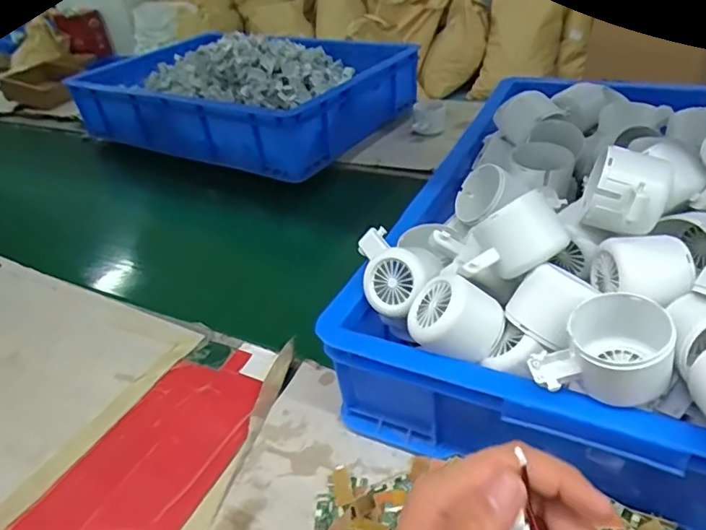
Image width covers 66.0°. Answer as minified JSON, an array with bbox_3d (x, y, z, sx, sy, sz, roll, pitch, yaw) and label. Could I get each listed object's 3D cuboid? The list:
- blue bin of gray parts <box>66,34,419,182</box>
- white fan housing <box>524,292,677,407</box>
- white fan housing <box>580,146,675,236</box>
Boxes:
[{"bbox_3d":[-0.194,-0.329,1.013,0.530,0.135,0.421,13,41,25],"label":"blue bin of gray parts"},{"bbox_3d":[0.155,0.051,0.339,0.077,0.048,0.053,5,38,15],"label":"white fan housing"},{"bbox_3d":[0.188,-0.046,0.375,0.051,0.048,0.057,15,42,26],"label":"white fan housing"}]

